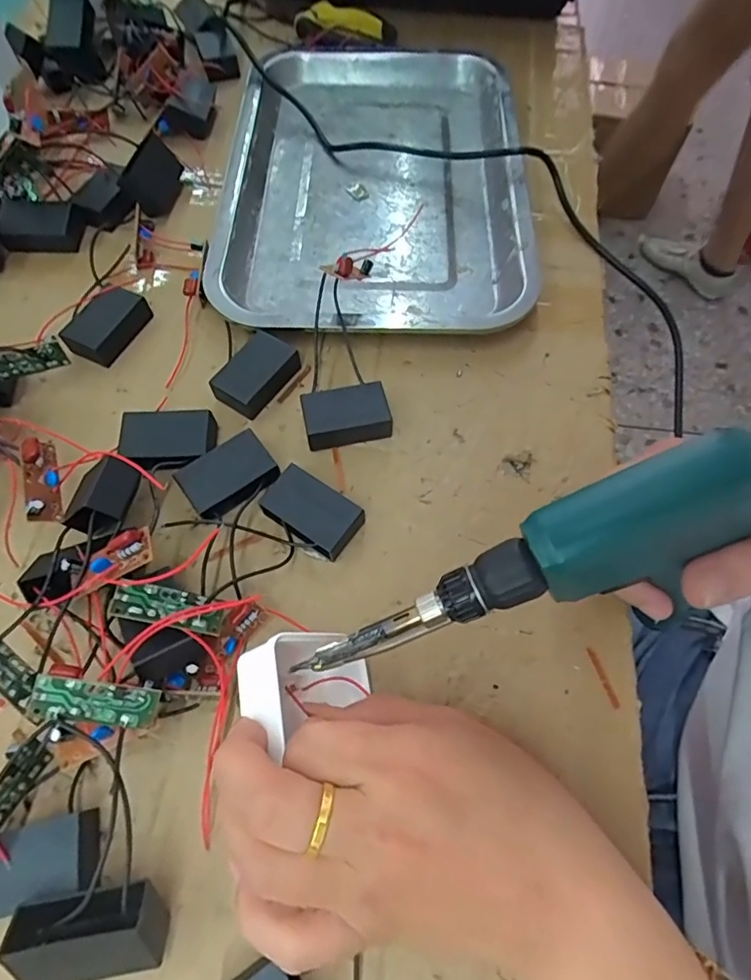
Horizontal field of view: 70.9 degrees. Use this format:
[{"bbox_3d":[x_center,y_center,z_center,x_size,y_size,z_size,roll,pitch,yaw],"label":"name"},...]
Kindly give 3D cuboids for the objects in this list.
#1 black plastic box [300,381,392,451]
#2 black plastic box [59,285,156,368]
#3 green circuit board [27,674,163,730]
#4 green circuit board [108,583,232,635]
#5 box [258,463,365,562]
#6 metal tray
[{"bbox_3d":[-0.017,-0.042,0.300,0.046,0.017,0.031,-11,65,-6],"label":"black plastic box"},{"bbox_3d":[-0.167,-0.103,0.327,0.030,0.020,0.048,27,67,12],"label":"black plastic box"},{"bbox_3d":[-0.109,0.083,0.206,0.044,0.008,0.016,15,84,-19],"label":"green circuit board"},{"bbox_3d":[-0.086,0.050,0.223,0.044,0.005,0.015,18,64,-14],"label":"green circuit board"},{"bbox_3d":[-0.033,0.012,0.275,0.050,0.016,0.030,34,69,14],"label":"box"},{"bbox_3d":[-0.002,-0.231,0.377,0.214,0.029,0.300,-2,65,-2],"label":"metal tray"}]

